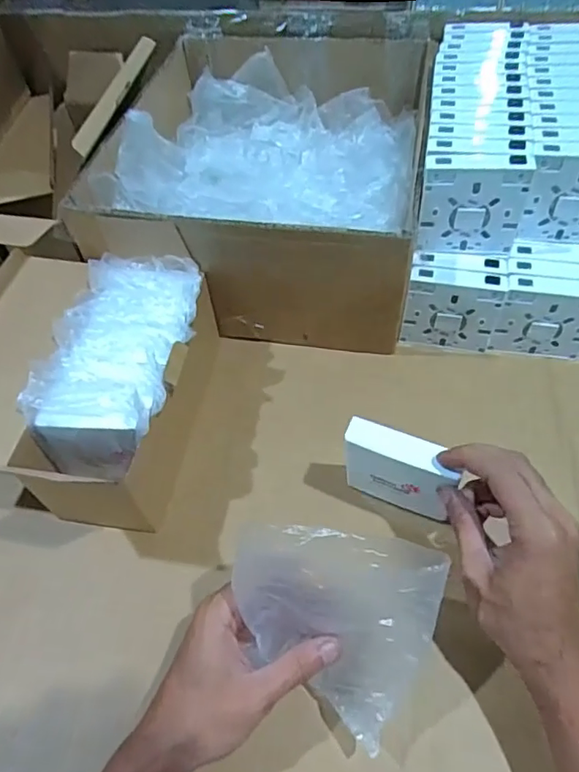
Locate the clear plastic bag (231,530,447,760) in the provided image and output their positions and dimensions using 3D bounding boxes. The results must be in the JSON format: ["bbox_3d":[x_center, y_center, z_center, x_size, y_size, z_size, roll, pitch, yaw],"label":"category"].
[{"bbox_3d":[0.024,0.147,0.330,0.120,0.120,0.029,10,16,7],"label":"clear plastic bag"}]

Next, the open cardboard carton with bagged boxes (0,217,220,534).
[{"bbox_3d":[-0.184,-0.008,0.477,0.194,0.115,0.219,10,56,11],"label":"open cardboard carton with bagged boxes"}]

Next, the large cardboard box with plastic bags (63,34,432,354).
[{"bbox_3d":[-0.020,-0.223,0.586,0.294,0.145,0.327,6,56,8],"label":"large cardboard box with plastic bags"}]

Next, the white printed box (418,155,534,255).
[{"bbox_3d":[0.159,-0.156,0.470,0.085,0.088,0.020,4,55,7],"label":"white printed box"}]

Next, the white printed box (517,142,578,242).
[{"bbox_3d":[0.249,-0.166,0.470,0.081,0.090,0.021,7,56,8],"label":"white printed box"}]

